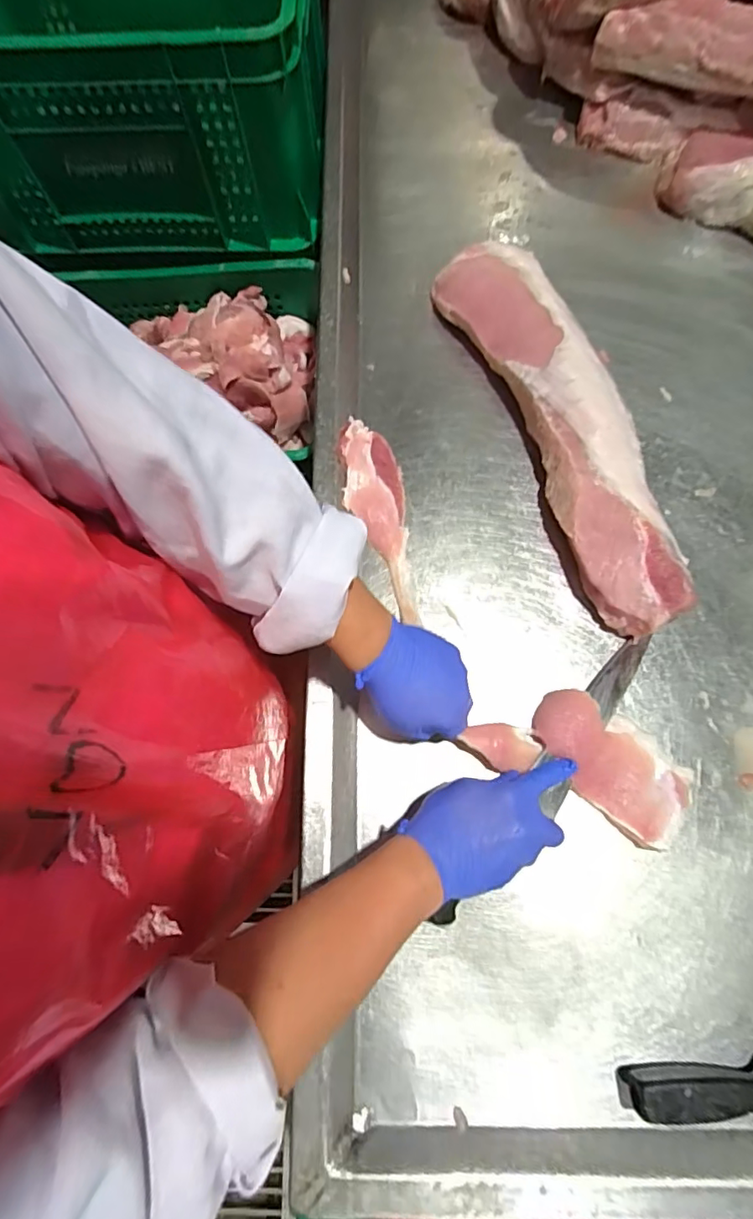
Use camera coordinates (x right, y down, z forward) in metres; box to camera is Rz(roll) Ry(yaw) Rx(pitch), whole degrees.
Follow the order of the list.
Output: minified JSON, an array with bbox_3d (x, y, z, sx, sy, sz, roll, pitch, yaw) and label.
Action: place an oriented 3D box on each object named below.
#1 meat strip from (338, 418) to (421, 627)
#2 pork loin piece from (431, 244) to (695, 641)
[{"bbox_3d":[0.006,-0.101,0.595,0.066,0.024,0.232,-14,78,-4],"label":"meat strip"},{"bbox_3d":[0.209,-0.221,0.610,0.128,0.065,0.514,-18,72,-5],"label":"pork loin piece"}]

